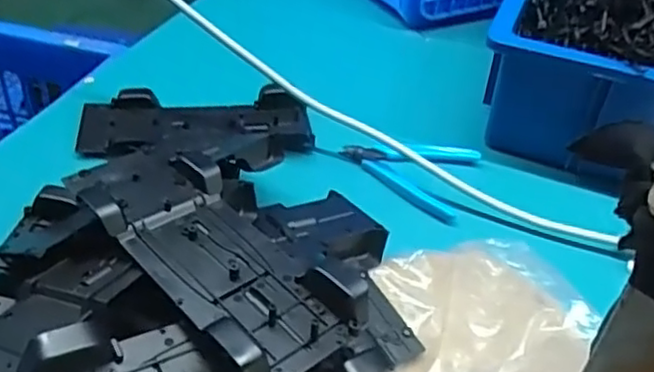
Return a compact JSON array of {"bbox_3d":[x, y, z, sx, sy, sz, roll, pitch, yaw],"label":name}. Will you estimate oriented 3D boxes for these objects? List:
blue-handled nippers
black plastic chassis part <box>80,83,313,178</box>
[{"bbox_3d":[0.065,-0.015,0.553,0.107,0.010,0.087,17,40,15],"label":"blue-handled nippers"},{"bbox_3d":[-0.109,-0.050,0.565,0.188,0.029,0.108,-4,39,-11],"label":"black plastic chassis part"}]

